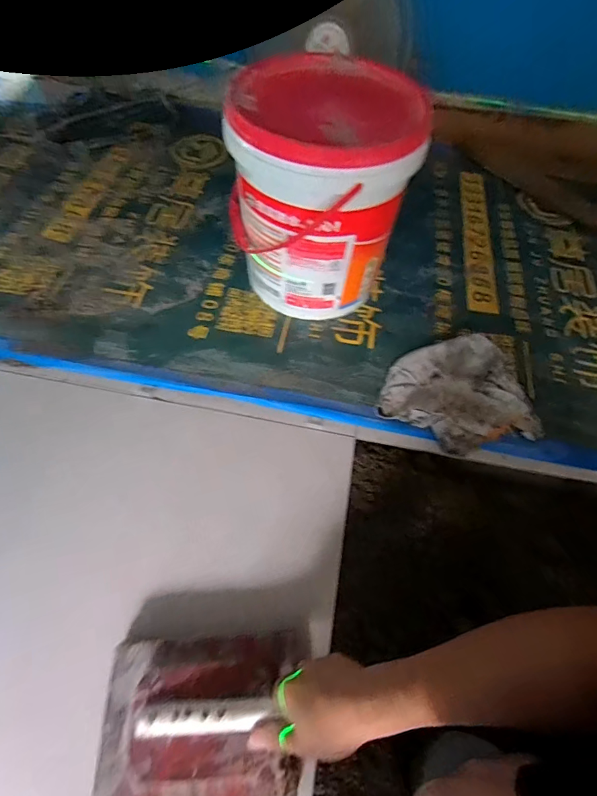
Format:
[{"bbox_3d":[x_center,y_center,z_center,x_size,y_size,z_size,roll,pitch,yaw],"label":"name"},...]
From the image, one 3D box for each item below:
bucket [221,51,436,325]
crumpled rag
[{"bbox_3d":[0.030,-0.350,0.721,0.308,0.348,0.257,22,61,9],"label":"bucket"},{"bbox_3d":[0.285,-0.011,0.721,0.287,0.042,0.219,-9,61,-9],"label":"crumpled rag"}]

